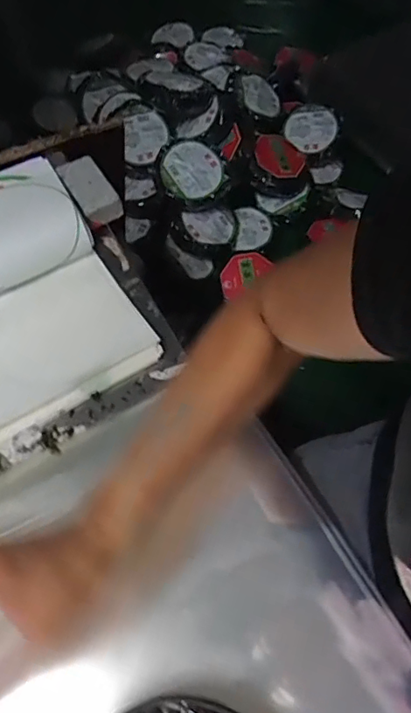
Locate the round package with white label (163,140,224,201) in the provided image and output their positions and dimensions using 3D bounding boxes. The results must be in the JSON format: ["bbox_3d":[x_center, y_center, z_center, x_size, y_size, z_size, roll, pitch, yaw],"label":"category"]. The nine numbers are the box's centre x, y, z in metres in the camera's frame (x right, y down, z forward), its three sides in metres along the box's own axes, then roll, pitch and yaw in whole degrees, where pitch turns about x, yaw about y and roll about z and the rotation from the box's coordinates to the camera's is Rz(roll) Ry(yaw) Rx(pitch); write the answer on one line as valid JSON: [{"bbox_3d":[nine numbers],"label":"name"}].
[{"bbox_3d":[-0.031,-0.451,1.279,0.147,0.050,0.149,1,77,-6],"label":"round package with white label"}]

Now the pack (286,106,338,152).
[{"bbox_3d":[0.300,-0.647,1.475,0.139,0.025,0.125,11,93,7],"label":"pack"}]

